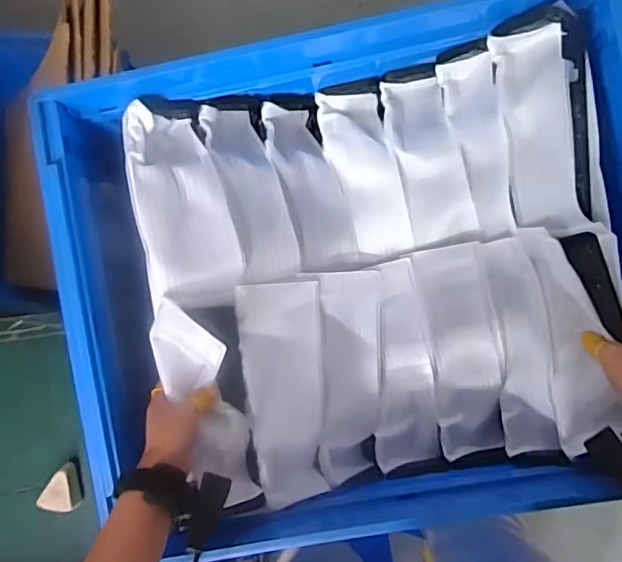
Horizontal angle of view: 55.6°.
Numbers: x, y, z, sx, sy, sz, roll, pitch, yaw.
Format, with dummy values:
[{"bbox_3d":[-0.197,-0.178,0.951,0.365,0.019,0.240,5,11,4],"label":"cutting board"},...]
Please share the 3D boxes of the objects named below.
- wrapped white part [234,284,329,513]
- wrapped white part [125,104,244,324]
[{"bbox_3d":[-0.026,0.124,0.675,0.094,0.021,0.241,-5,83,-19],"label":"wrapped white part"},{"bbox_3d":[-0.135,-0.082,0.667,0.121,0.061,0.223,-9,93,-9],"label":"wrapped white part"}]

